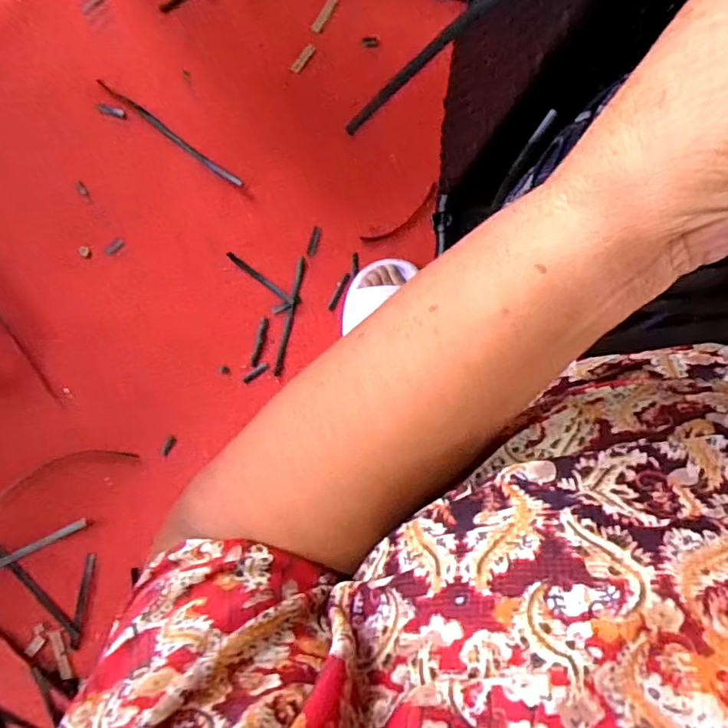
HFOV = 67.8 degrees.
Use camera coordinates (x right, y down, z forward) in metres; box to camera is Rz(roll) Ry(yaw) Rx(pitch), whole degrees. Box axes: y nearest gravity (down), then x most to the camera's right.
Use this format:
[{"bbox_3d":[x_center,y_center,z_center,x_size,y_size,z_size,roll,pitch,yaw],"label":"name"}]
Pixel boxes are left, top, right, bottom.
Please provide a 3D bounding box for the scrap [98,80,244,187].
[{"bbox_3d":[-0.263,-0.313,0.739,0.232,0.004,0.014,36,86,-1],"label":"scrap"}]

